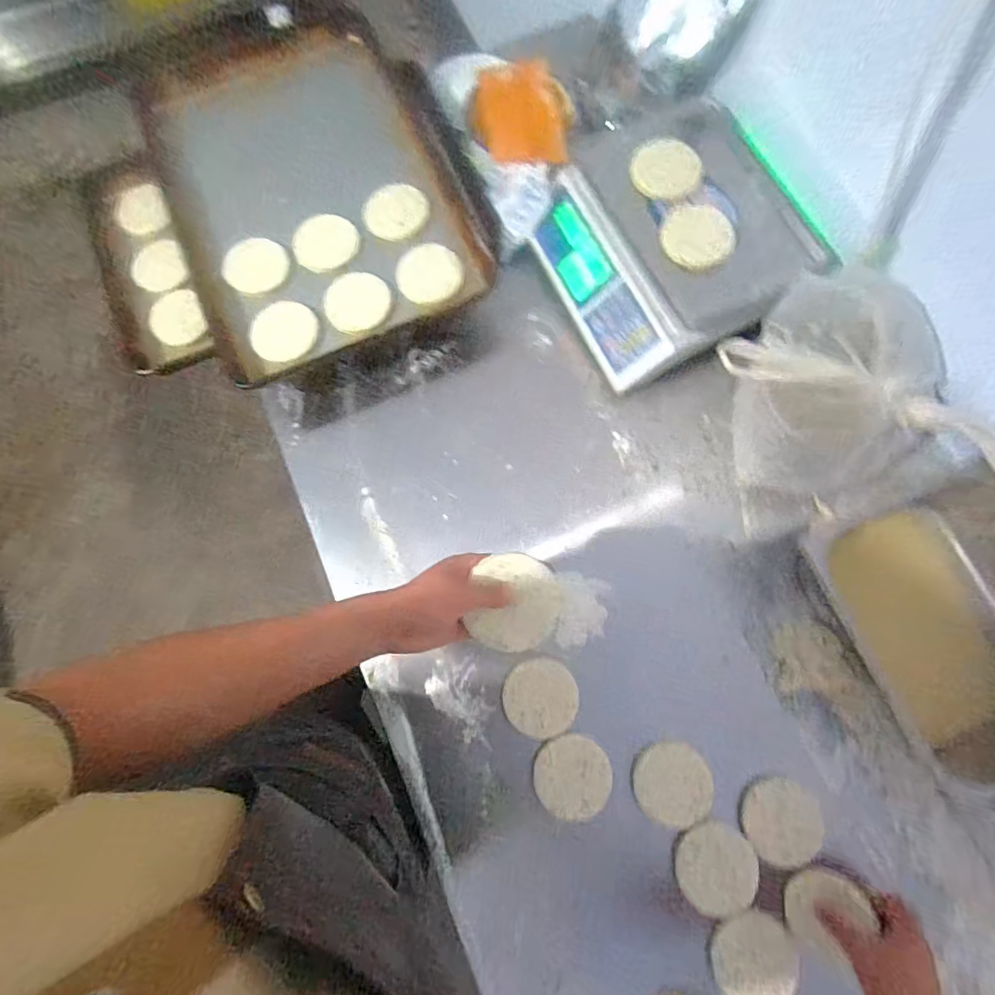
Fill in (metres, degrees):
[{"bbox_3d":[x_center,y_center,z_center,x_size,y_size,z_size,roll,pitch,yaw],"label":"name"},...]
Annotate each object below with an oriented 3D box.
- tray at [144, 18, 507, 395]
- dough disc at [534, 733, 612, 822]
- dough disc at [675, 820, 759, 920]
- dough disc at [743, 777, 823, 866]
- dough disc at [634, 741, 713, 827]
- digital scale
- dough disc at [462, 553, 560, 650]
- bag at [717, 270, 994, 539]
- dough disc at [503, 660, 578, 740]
[{"bbox_3d":[-0.302,-0.492,0.812,0.414,0.055,0.605,-25,77,-4],"label":"tray"},{"bbox_3d":[0.095,0.352,0.642,0.094,0.009,0.095,0,76,2],"label":"dough disc"},{"bbox_3d":[0.265,0.450,0.614,0.093,0.007,0.102,0,76,2],"label":"dough disc"},{"bbox_3d":[0.353,0.399,0.626,0.100,0.007,0.094,0,76,2],"label":"dough disc"},{"bbox_3d":[0.220,0.359,0.636,0.090,0.011,0.094,0,76,2],"label":"dough disc"},{"bbox_3d":[0.248,-0.371,0.750,0.327,0.124,0.354,-25,77,-4],"label":"digital scale"},{"bbox_3d":[0.017,0.105,0.499,0.086,0.018,0.093,-1,98,-5],"label":"dough disc"},{"bbox_3d":[0.447,-0.114,0.657,0.272,0.183,0.296,-17,76,-3],"label":"bag"},{"bbox_3d":[0.056,0.260,0.663,0.094,0.010,0.092,0,76,2],"label":"dough disc"}]

